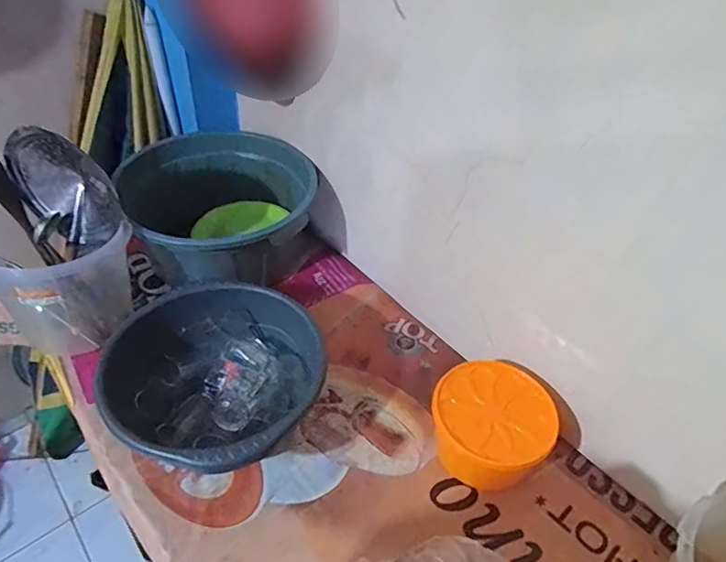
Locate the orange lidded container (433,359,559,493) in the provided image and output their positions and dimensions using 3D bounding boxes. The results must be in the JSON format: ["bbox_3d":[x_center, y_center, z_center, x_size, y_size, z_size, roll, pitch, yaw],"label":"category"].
[{"bbox_3d":[0.211,0.244,0.867,0.171,0.118,0.183,2,43,-2],"label":"orange lidded container"}]

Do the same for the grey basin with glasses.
[{"bbox_3d":[-0.235,0.155,0.873,0.343,0.122,0.361,2,43,-2],"label":"grey basin with glasses"}]

